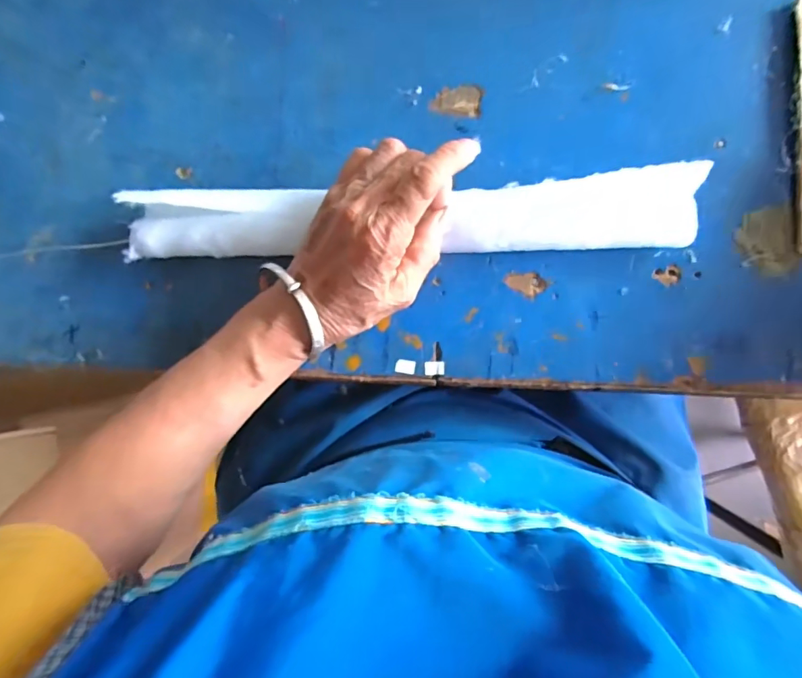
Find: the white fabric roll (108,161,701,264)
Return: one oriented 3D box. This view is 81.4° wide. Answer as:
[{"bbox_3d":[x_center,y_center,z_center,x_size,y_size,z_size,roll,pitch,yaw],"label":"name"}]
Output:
[{"bbox_3d":[0.000,-0.072,0.275,0.330,0.026,0.040,0,93,4],"label":"white fabric roll"}]

